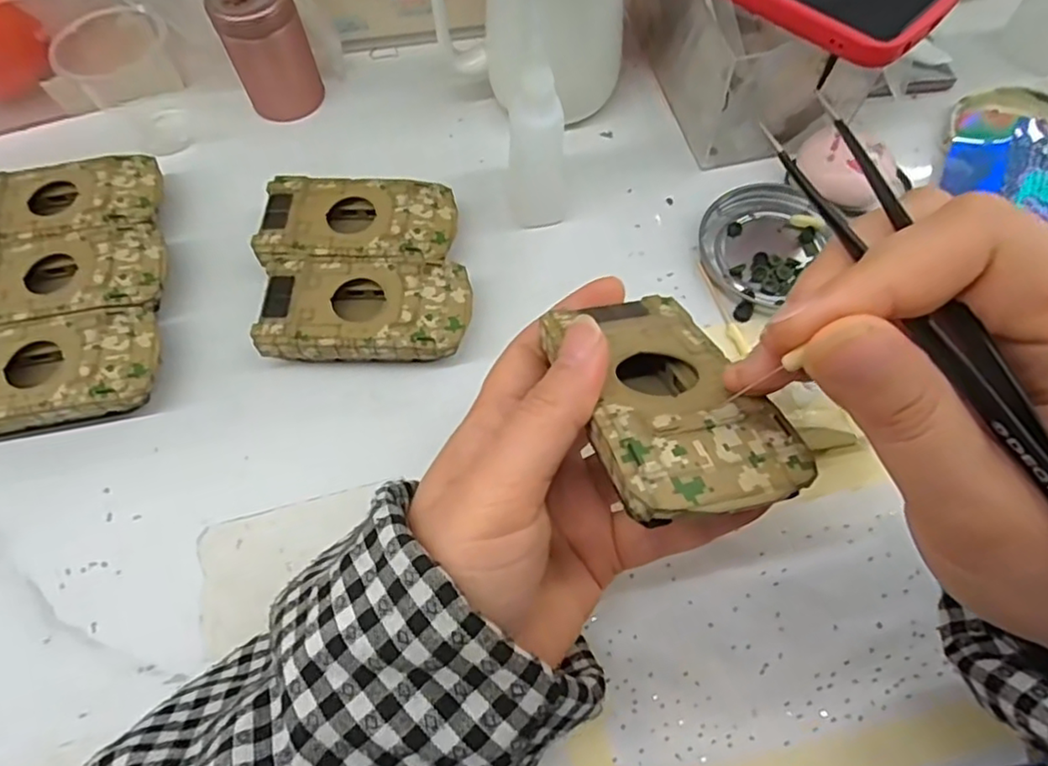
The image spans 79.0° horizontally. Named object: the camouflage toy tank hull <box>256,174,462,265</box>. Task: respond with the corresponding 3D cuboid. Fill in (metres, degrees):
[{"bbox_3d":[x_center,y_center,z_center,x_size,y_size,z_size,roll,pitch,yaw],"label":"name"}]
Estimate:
[{"bbox_3d":[-0.083,-0.079,0.330,0.095,0.025,0.052,-2,64,-1],"label":"camouflage toy tank hull"}]

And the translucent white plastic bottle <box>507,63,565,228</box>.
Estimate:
[{"bbox_3d":[0.007,-0.114,0.315,0.027,0.081,0.034,-2,64,-1],"label":"translucent white plastic bottle"}]

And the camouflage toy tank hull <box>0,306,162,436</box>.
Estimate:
[{"bbox_3d":[-0.216,-0.003,0.295,0.094,0.024,0.052,-10,65,-5],"label":"camouflage toy tank hull"}]

